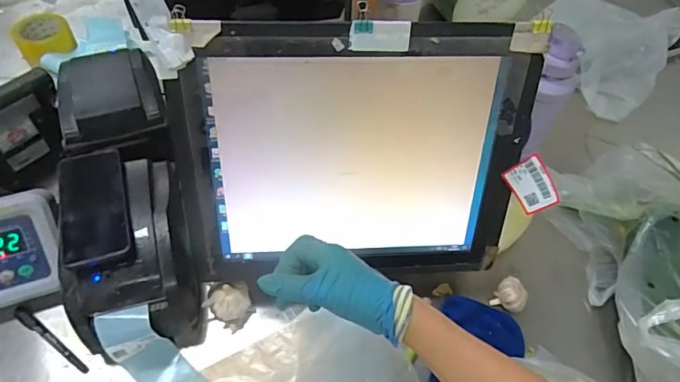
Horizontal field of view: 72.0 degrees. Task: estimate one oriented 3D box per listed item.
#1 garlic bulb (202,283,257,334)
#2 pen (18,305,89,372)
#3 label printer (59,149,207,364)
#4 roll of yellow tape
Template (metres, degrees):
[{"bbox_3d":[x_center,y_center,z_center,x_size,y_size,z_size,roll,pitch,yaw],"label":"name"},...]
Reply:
[{"bbox_3d":[-0.153,0.159,0.658,0.054,0.046,0.059,38,60,21],"label":"garlic bulb"},{"bbox_3d":[-0.391,0.200,0.631,0.141,0.013,0.016,31,57,17],"label":"pen"},{"bbox_3d":[-0.274,0.083,0.623,0.156,0.163,0.228,-9,55,-11],"label":"label printer"},{"bbox_3d":[-0.617,-0.320,0.978,0.104,0.057,0.104,2,54,-3],"label":"roll of yellow tape"}]

